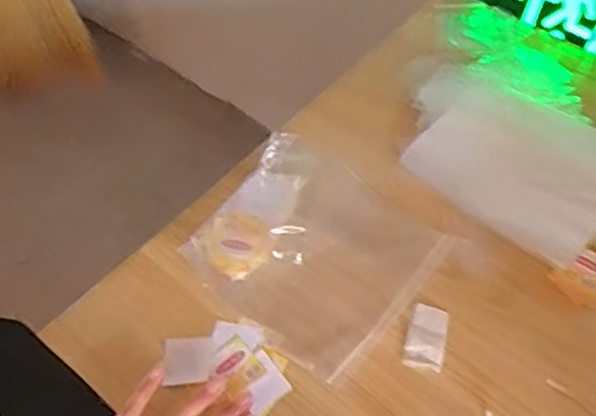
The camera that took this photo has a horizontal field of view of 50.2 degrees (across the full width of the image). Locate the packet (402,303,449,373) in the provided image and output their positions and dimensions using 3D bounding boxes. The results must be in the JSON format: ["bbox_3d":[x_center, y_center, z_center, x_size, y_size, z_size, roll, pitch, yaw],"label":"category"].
[{"bbox_3d":[0.112,0.111,0.552,0.032,0.004,0.059,14,53,9],"label":"packet"}]

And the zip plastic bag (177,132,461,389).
[{"bbox_3d":[0.015,0.034,0.597,0.201,0.022,0.185,34,59,22],"label":"zip plastic bag"}]

